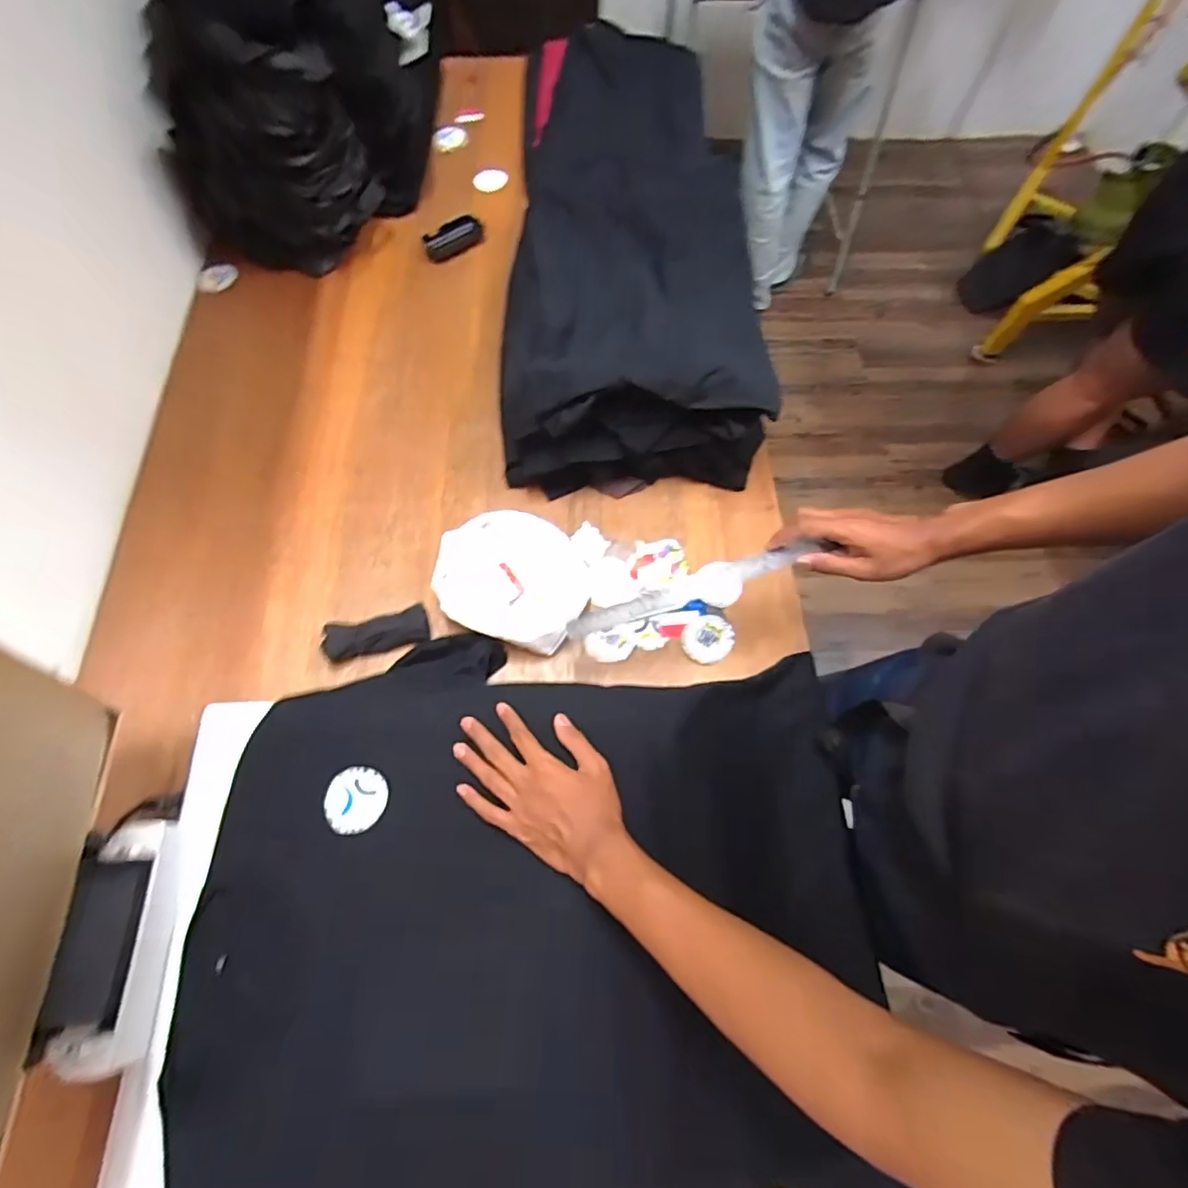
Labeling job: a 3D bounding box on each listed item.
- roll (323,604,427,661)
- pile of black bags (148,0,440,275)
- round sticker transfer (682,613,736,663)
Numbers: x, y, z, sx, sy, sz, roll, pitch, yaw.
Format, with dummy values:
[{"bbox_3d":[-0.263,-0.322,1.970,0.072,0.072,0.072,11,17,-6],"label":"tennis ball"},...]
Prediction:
[{"bbox_3d":[-0.265,0.046,0.710,0.123,0.031,0.043,-13,67,-7],"label":"roll"},{"bbox_3d":[-0.489,-0.853,0.950,0.377,0.302,0.554,0,66,-1],"label":"pile of black bags"},{"bbox_3d":[0.147,0.056,0.744,0.066,0.009,0.064,1,73,-3],"label":"round sticker transfer"}]

